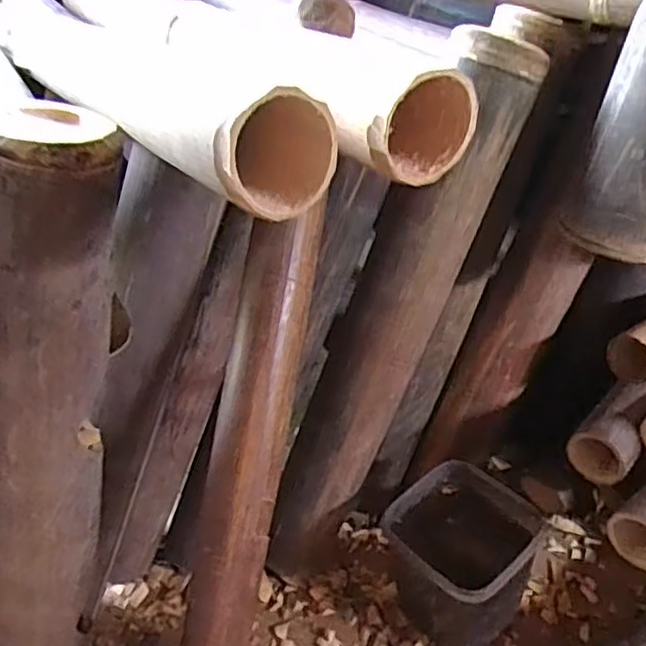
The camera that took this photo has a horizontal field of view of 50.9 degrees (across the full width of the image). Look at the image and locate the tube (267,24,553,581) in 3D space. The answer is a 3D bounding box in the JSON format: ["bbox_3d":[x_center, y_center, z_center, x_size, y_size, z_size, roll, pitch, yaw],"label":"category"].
[{"bbox_3d":[0.051,0.007,0.580,0.073,0.491,0.067,3,27,-41],"label":"tube"}]

